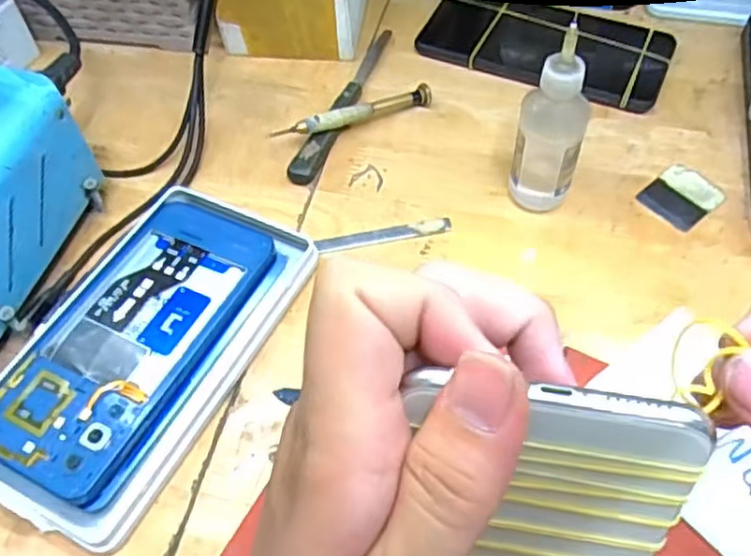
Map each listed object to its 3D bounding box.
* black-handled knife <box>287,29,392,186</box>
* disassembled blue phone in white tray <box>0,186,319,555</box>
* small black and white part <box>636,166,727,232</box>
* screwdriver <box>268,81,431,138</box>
[{"bbox_3d":[-0.017,-0.115,0.449,0.016,0.010,0.143,19,59,15],"label":"black-handled knife"},{"bbox_3d":[-0.113,0.033,0.353,0.106,0.015,0.183,22,60,17],"label":"disassembled blue phone in white tray"},{"bbox_3d":[0.174,-0.047,0.398,0.041,0.004,0.035,-35,61,-19],"label":"small black and white part"},{"bbox_3d":[-0.012,-0.099,0.431,0.102,0.021,0.009,-24,58,-13],"label":"screwdriver"}]

